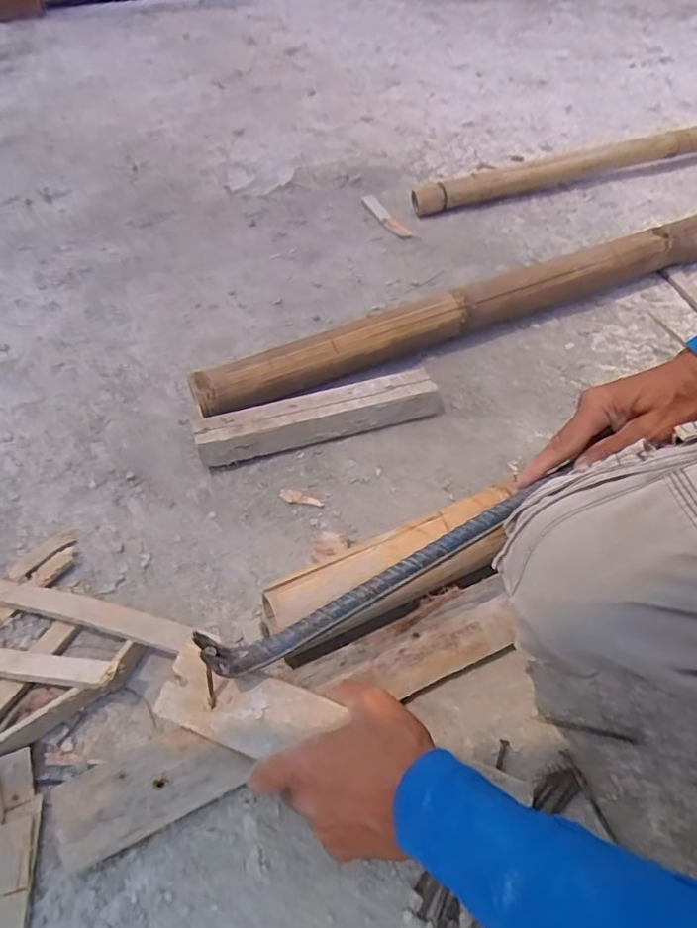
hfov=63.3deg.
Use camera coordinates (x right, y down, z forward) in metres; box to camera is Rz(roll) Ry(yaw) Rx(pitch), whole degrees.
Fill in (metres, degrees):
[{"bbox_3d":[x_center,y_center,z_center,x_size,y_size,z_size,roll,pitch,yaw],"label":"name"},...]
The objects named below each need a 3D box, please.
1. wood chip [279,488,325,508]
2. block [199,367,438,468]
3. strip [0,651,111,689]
[{"bbox_3d":[-0.053,0.039,0.634,0.051,0.005,0.018,14,49,16],"label":"wood chip"},{"bbox_3d":[-0.035,-0.057,0.696,0.293,0.045,0.052,-15,47,-10],"label":"block"},{"bbox_3d":[-0.280,0.178,0.494,0.159,0.008,0.024,-1,43,17],"label":"strip"}]

